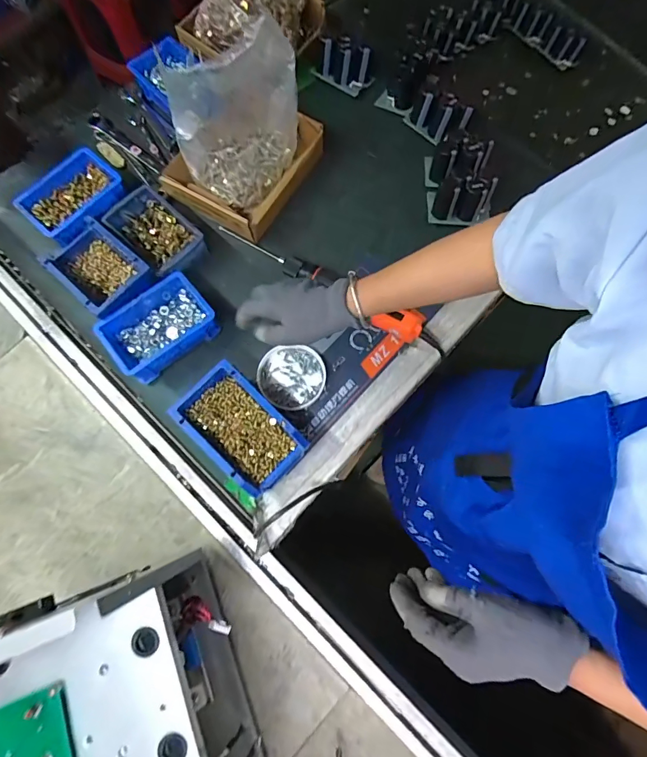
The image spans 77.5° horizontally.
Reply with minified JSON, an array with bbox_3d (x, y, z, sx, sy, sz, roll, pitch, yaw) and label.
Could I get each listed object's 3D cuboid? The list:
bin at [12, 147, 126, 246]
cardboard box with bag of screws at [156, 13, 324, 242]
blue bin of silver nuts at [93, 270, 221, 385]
[{"bbox_3d":[-0.402,-0.290,0.664,0.132,0.050,0.152,42,81,11],"label":"bin"},{"bbox_3d":[-0.132,-0.376,0.621,0.196,0.172,0.225,32,78,9],"label":"cardboard box with bag of screws"},{"bbox_3d":[-0.240,-0.076,0.602,0.147,0.068,0.104,-39,78,-9],"label":"blue bin of silver nuts"}]

